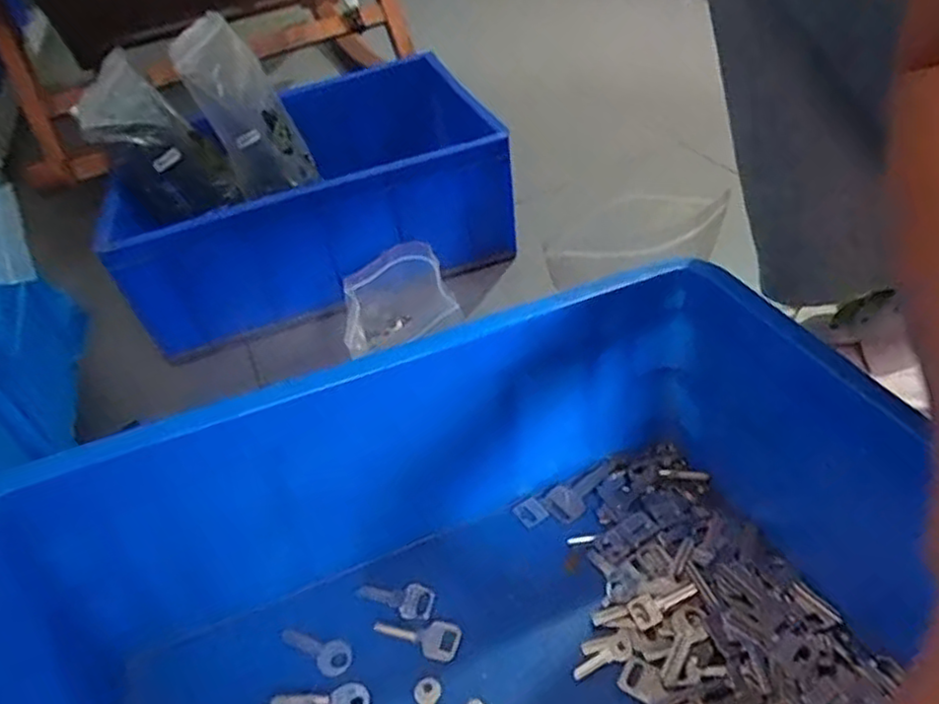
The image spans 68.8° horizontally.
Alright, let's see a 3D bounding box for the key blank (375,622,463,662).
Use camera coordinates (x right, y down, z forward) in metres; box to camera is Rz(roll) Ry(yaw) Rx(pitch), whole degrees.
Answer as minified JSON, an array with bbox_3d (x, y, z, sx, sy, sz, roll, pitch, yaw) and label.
[{"bbox_3d":[-0.032,0.169,0.413,0.053,0.004,0.023,5,43,19],"label":"key blank"}]

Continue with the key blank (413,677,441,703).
[{"bbox_3d":[-0.025,0.199,0.380,0.014,0.004,0.038,-3,41,10],"label":"key blank"}]

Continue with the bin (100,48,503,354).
[{"bbox_3d":[-0.165,-0.182,0.773,0.409,0.134,0.269,-19,40,-9],"label":"bin"}]

